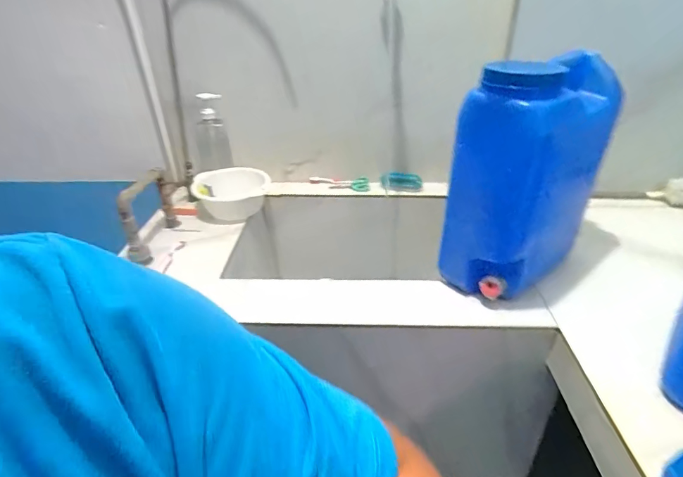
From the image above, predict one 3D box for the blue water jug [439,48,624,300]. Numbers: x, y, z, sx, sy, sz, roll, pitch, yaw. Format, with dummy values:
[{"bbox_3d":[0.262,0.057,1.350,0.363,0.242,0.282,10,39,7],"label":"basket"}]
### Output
[{"bbox_3d":[0.338,-0.105,0.771,0.260,0.389,0.152,-24,38,-31],"label":"blue water jug"}]

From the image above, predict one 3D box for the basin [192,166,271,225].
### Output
[{"bbox_3d":[-0.294,-0.112,1.124,0.197,0.108,0.178,-11,34,-16],"label":"basin"}]

